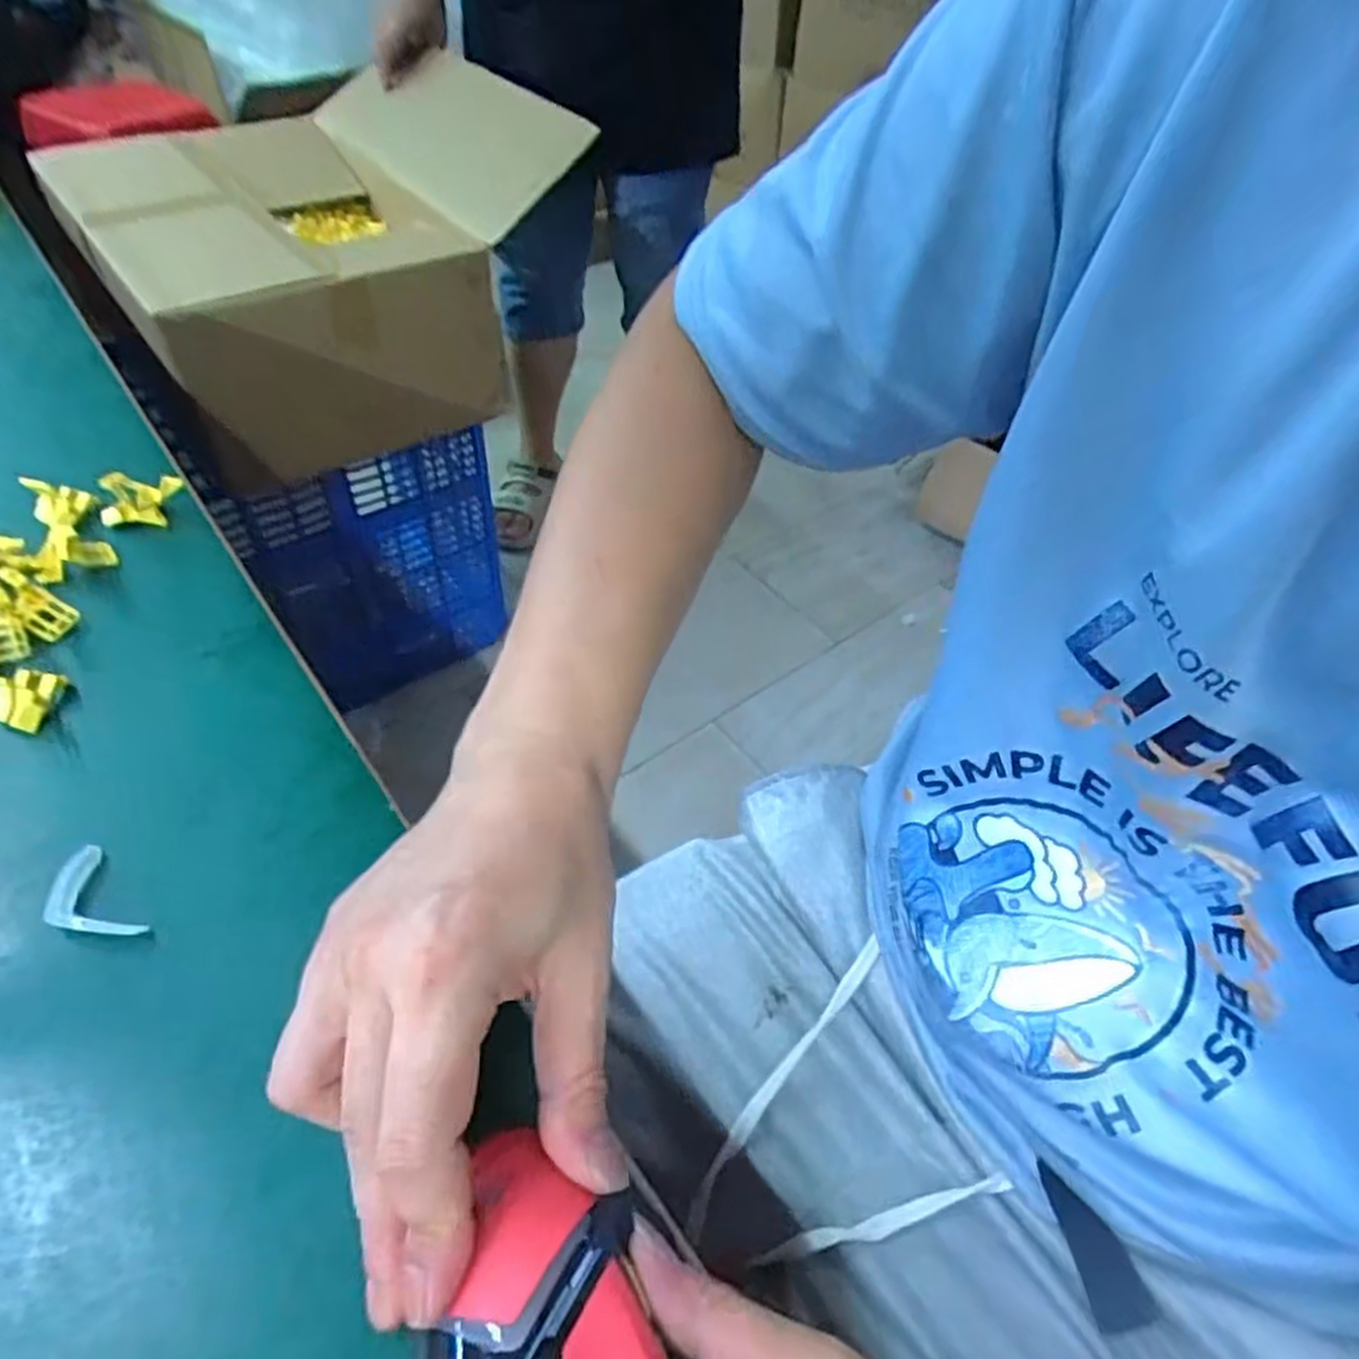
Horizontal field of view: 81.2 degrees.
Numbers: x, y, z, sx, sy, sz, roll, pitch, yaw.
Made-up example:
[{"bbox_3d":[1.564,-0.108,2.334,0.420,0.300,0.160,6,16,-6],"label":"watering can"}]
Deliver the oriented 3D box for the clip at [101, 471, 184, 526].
[{"bbox_3d":[-0.305,-0.102,0.450,0.041,0.027,0.020,-7,50,-13],"label":"clip"}]

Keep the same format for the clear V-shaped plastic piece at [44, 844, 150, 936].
[{"bbox_3d":[-0.224,0.084,0.299,0.024,0.009,0.044,-33,60,-31],"label":"clear V-shaped plastic piece"}]

